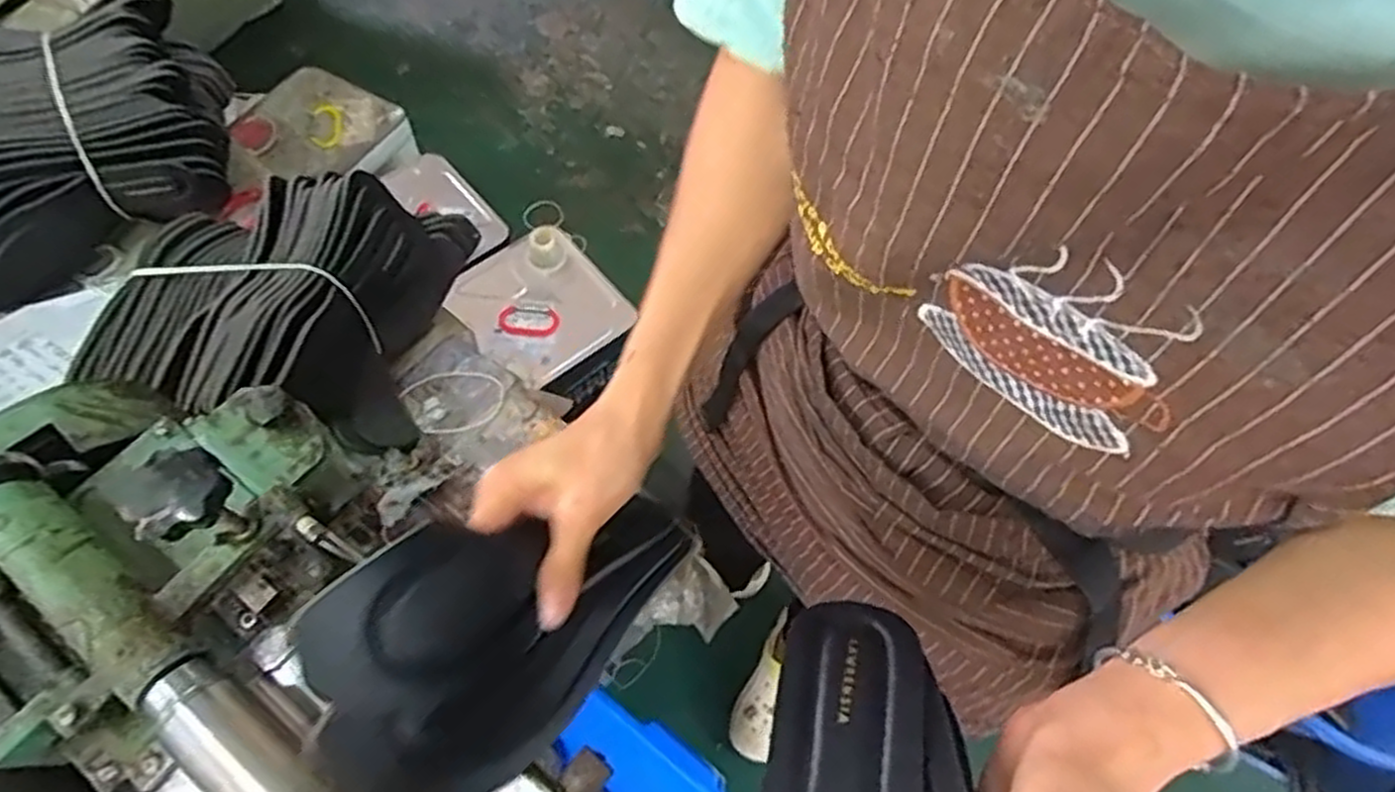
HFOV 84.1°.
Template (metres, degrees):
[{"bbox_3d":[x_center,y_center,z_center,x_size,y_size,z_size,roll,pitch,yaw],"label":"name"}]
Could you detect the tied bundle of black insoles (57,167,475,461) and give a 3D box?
[{"bbox_3d":[-0.355,-0.075,0.650,0.256,0.111,0.216,6,62,1],"label":"tied bundle of black insoles"}]

